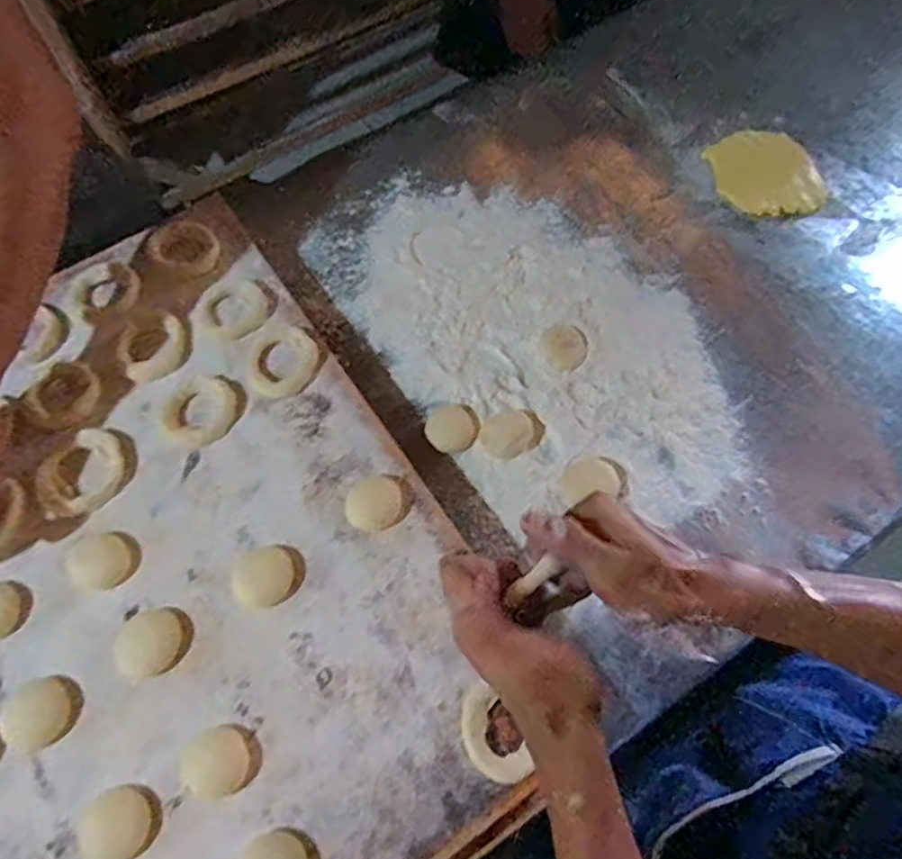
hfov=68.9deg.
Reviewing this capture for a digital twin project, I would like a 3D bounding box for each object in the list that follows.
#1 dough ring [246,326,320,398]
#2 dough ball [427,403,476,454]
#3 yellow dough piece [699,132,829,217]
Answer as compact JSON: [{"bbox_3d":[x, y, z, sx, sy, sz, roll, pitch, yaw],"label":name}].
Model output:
[{"bbox_3d":[-0.147,-0.060,0.570,0.062,0.008,0.063,-1,67,2],"label":"dough ring"},{"bbox_3d":[0.002,-0.002,0.588,0.042,0.017,0.044,-1,67,2],"label":"dough ball"},{"bbox_3d":[0.330,-0.267,0.684,0.107,0.013,0.111,-10,67,-1],"label":"yellow dough piece"}]

